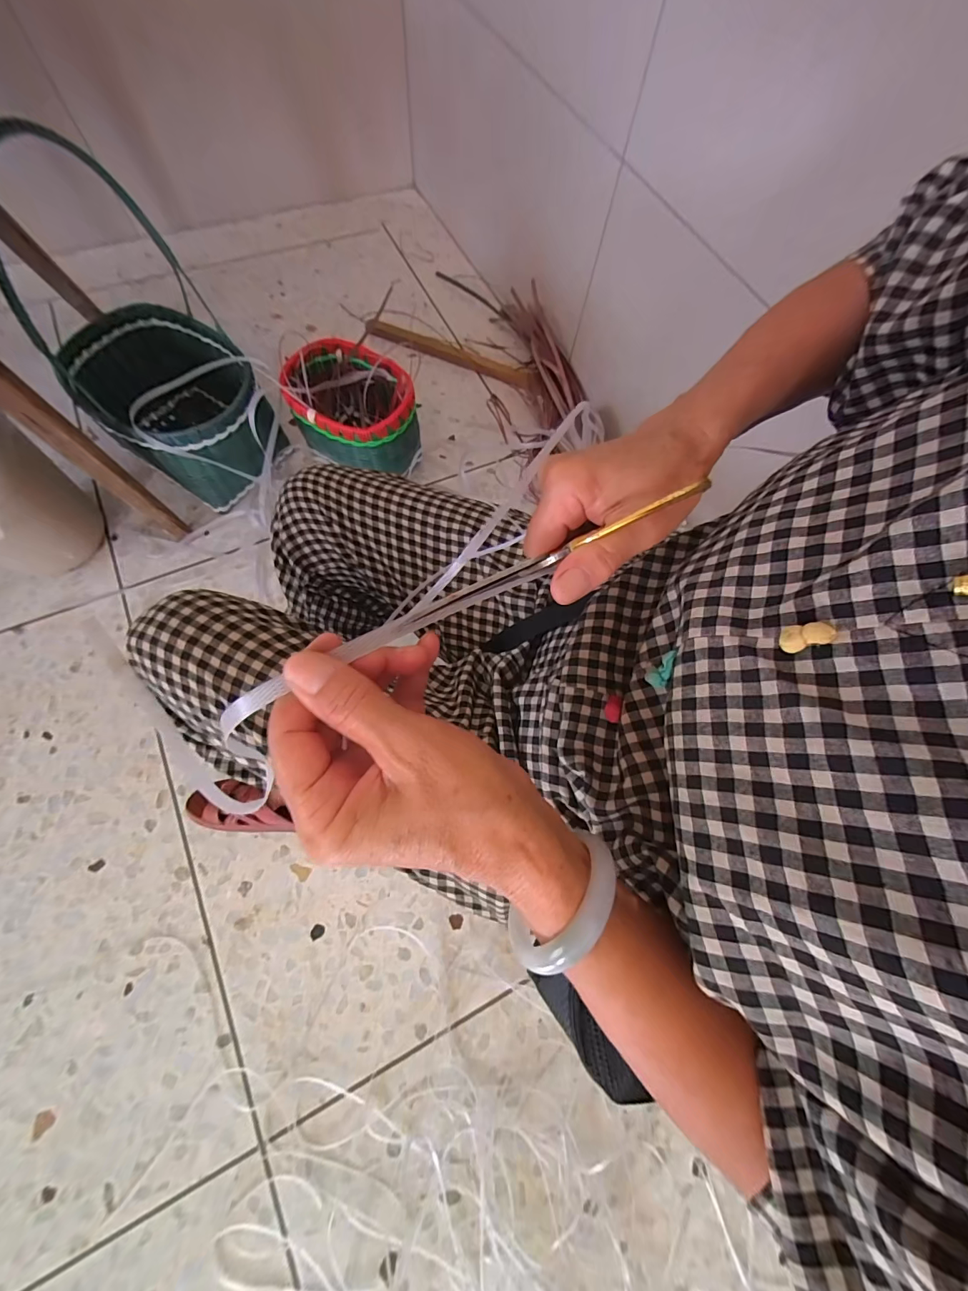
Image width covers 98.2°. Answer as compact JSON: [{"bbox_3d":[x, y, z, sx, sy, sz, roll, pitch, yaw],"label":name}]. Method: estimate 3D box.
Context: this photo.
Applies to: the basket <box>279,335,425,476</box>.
[{"bbox_3d":[-0.260,-0.461,0.861,0.210,0.191,0.252,-30,75,-15],"label":"basket"}]

